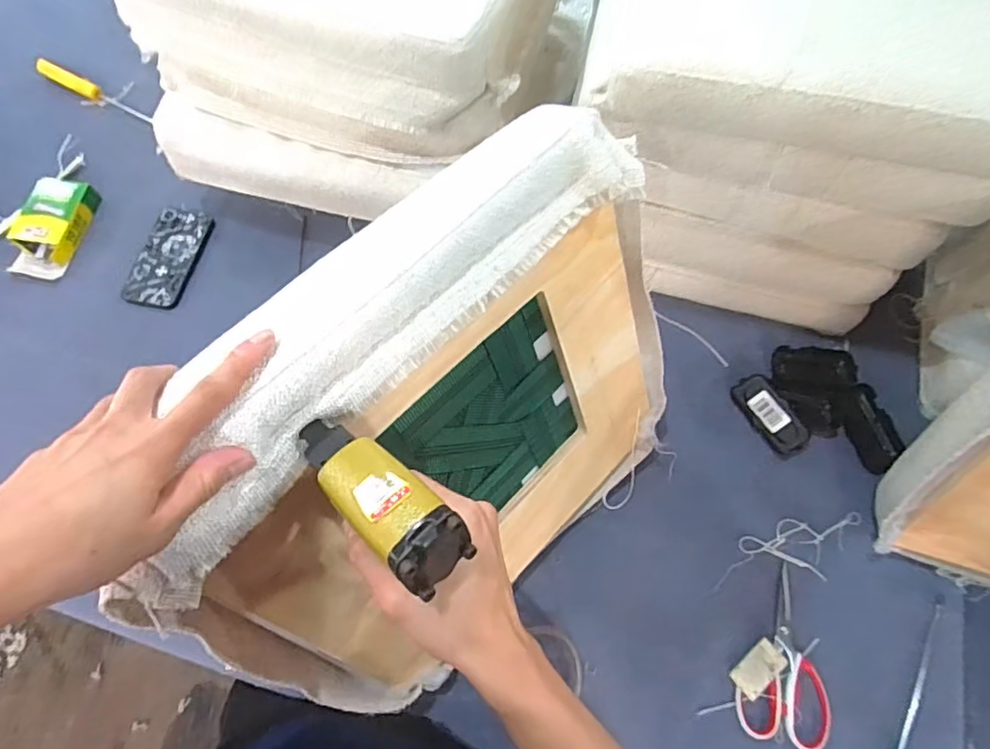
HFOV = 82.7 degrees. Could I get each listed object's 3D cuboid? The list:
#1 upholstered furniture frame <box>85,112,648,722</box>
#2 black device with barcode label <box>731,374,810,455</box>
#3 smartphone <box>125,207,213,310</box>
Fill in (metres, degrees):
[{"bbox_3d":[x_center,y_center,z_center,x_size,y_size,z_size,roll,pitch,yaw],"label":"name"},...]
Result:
[{"bbox_3d":[-0.026,0.062,0.518,0.489,0.416,0.088,-42,48,-19],"label":"upholstered furniture frame"},{"bbox_3d":[0.366,0.052,0.741,0.050,0.037,0.114,-27,73,-10],"label":"black device with barcode label"},{"bbox_3d":[-0.473,-0.173,0.818,0.084,0.016,0.163,9,70,2],"label":"smartphone"}]

